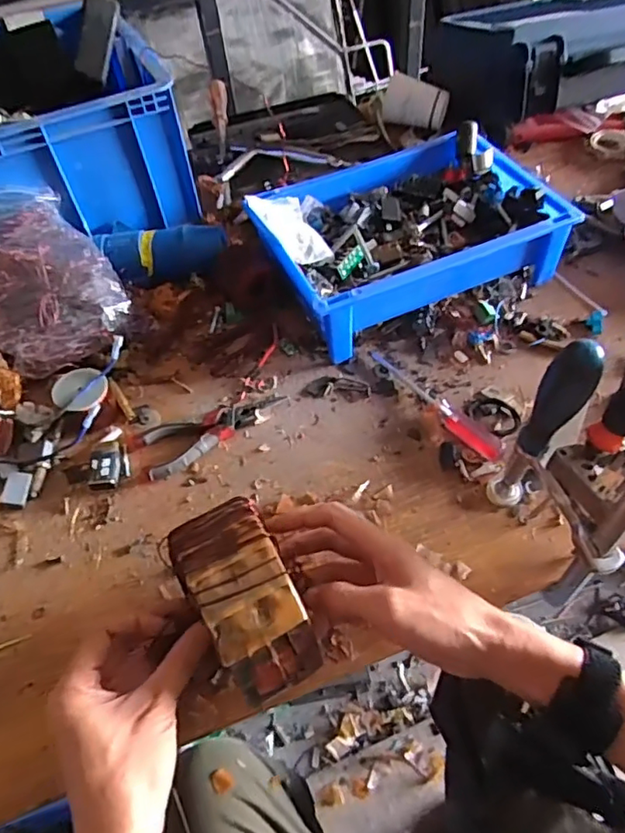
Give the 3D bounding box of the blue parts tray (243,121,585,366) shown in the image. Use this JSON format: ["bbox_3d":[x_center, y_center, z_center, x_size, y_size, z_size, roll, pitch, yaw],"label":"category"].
[{"bbox_3d":[0.099,-0.211,0.660,0.305,0.086,0.231,-22,55,-11],"label":"blue parts tray"}]

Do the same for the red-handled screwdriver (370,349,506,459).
[{"bbox_3d":[0.117,-0.017,0.559,0.024,0.019,0.175,-33,58,-18],"label":"red-handled screwdriver"}]

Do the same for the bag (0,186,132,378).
[{"bbox_3d":[-0.302,-0.146,0.615,0.151,0.073,0.209,-35,86,-9],"label":"bag"}]

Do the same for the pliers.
[{"bbox_3d":[-0.098,0.019,0.555,0.155,0.013,0.054,-17,54,-8],"label":"pliers"}]

